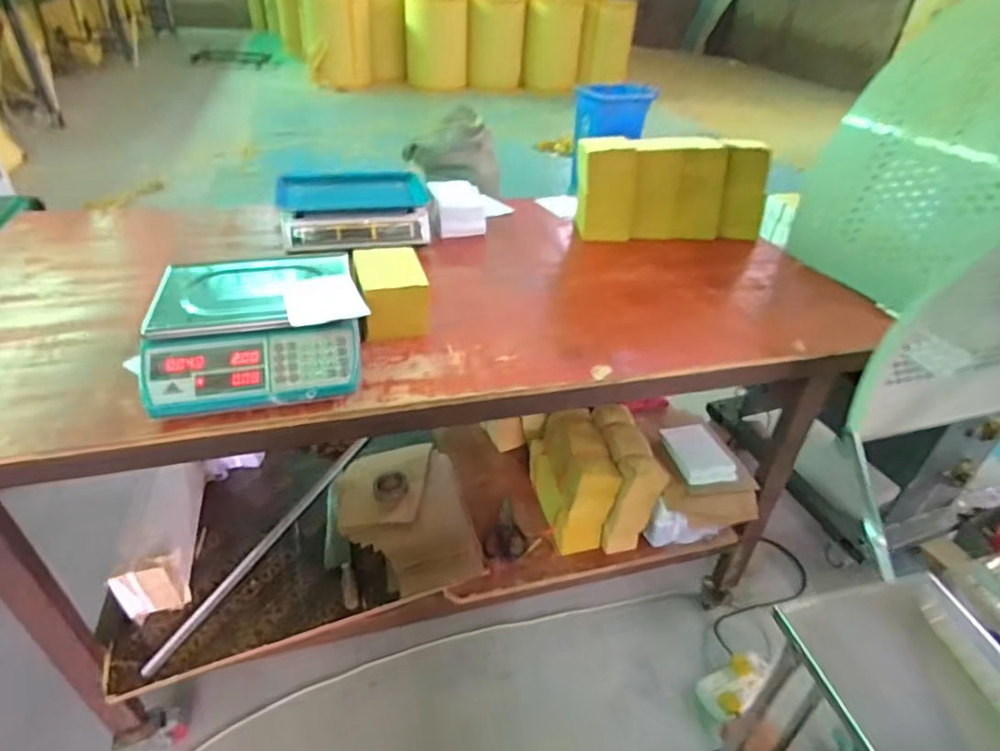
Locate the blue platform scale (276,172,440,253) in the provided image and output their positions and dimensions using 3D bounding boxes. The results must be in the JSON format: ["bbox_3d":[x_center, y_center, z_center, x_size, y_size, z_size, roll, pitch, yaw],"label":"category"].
[{"bbox_3d":[-0.327,-0.380,1.297,0.338,0.107,0.237,-8,38,-14],"label":"blue platform scale"}]

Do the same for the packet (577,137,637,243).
[{"bbox_3d":[0.257,-0.448,1.385,0.126,0.220,0.117,-1,36,-5],"label":"packet"}]

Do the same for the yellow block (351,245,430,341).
[{"bbox_3d":[-0.195,-0.148,1.018,0.114,0.101,0.186,-8,38,-15],"label":"yellow block"}]

